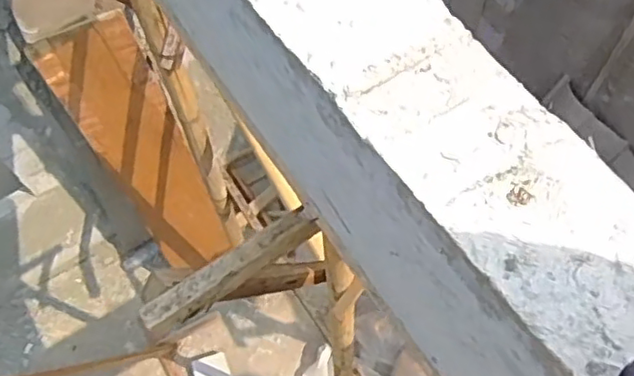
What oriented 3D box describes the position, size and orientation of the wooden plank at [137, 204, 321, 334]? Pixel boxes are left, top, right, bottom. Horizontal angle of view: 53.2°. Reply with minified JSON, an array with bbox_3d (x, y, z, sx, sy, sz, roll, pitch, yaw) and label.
[{"bbox_3d":[-0.126,0.122,0.944,0.289,0.037,0.058,-32,66,-13],"label":"wooden plank"}]

